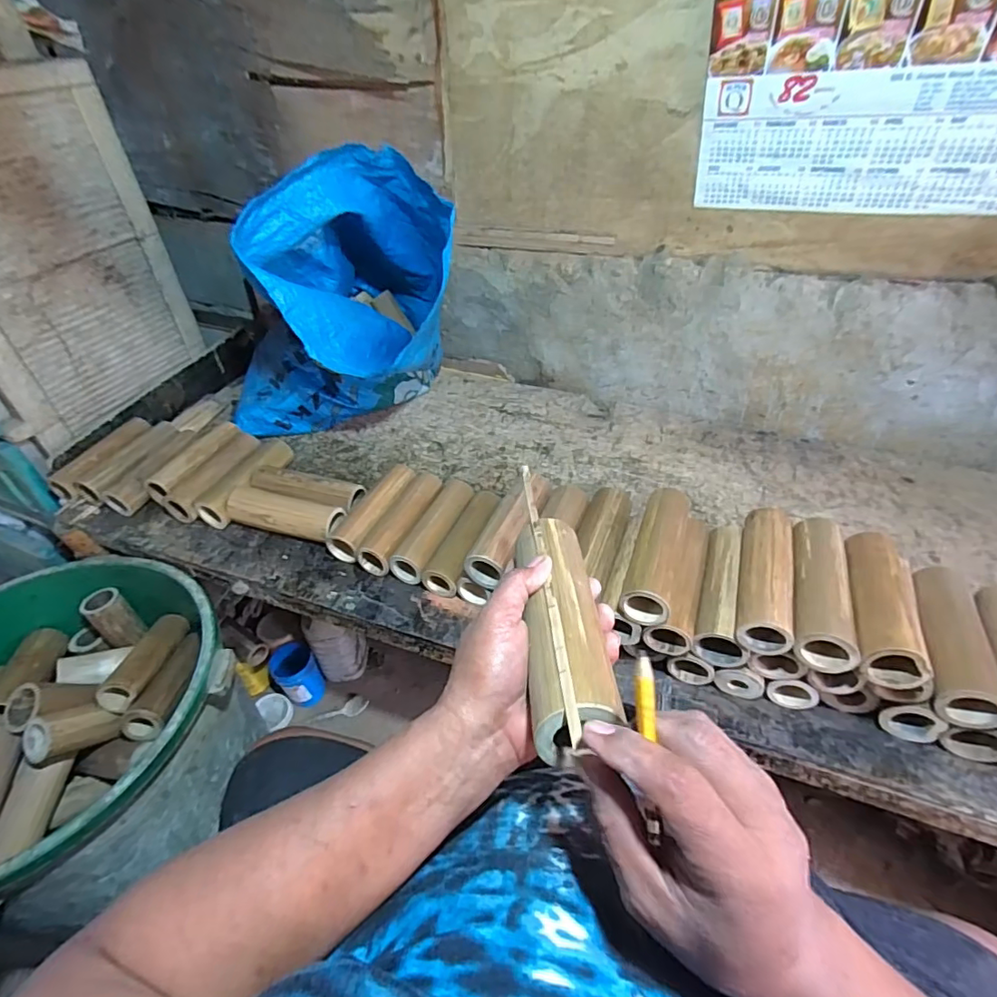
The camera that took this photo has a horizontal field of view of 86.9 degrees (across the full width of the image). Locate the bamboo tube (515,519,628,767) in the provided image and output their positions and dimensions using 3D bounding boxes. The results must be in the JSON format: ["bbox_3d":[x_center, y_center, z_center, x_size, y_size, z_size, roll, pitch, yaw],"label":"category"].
[{"bbox_3d":[0.042,0.078,0.350,0.050,0.043,0.177,-1,34,2],"label":"bamboo tube"}]

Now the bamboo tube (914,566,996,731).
[{"bbox_3d":[0.478,0.147,0.559,0.061,0.053,0.176,12,42,17],"label":"bamboo tube"}]

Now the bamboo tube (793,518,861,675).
[{"bbox_3d":[0.344,0.095,0.570,0.053,0.053,0.182,11,42,15],"label":"bamboo tube"}]

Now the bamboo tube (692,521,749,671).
[{"bbox_3d":[0.269,0.108,0.623,0.054,0.062,0.172,13,42,17],"label":"bamboo tube"}]

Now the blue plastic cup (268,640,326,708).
[{"bbox_3d":[-0.445,0.394,1.172,0.088,0.122,0.088,-1,40,1],"label":"blue plastic cup"}]

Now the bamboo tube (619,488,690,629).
[{"bbox_3d":[0.183,0.060,0.604,0.049,0.050,0.170,14,43,18],"label":"bamboo tube"}]

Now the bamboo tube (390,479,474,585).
[{"bbox_3d":[-0.091,0.046,0.784,0.052,0.050,0.180,15,43,20],"label":"bamboo tube"}]

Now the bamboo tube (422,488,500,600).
[{"bbox_3d":[-0.044,0.063,0.768,0.055,0.058,0.181,16,43,20],"label":"bamboo tube"}]

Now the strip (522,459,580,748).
[{"bbox_3d":[0.032,0.046,0.373,0.007,0.004,0.278,-3,32,-1],"label":"strip"}]

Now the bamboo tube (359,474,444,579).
[{"bbox_3d":[-0.140,0.035,0.797,0.052,0.051,0.178,15,43,19],"label":"bamboo tube"}]

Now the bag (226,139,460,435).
[{"bbox_3d":[-0.270,-0.325,0.918,0.414,0.441,0.373,-26,46,-26],"label":"bag"}]

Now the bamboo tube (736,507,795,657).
[{"bbox_3d":[0.296,0.085,0.587,0.052,0.051,0.177,12,42,16],"label":"bamboo tube"}]

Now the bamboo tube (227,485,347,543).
[{"bbox_3d":[-0.328,0.033,0.813,0.188,0.052,0.056,11,42,15],"label":"bamboo tube"}]

